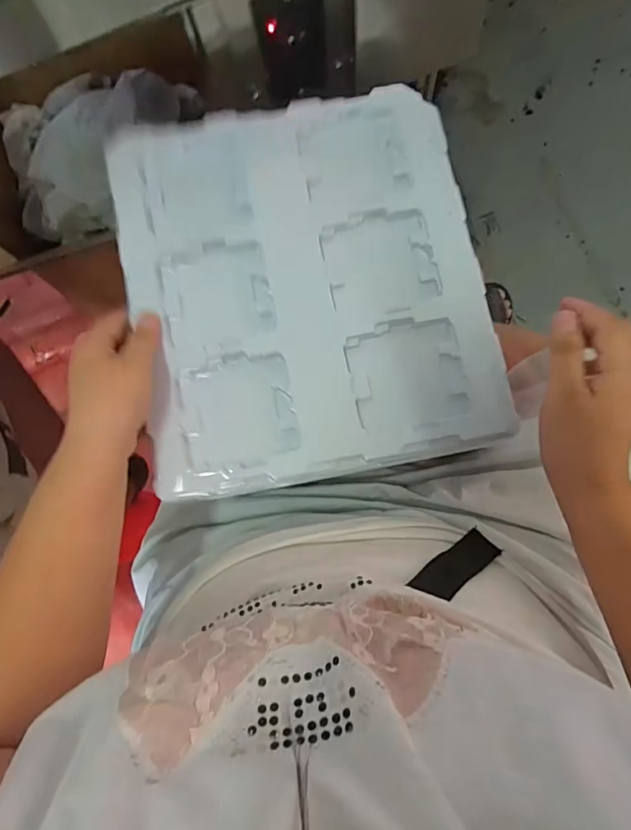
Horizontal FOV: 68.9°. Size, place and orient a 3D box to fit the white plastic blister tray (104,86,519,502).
[{"bbox_3d":[-0.010,-0.108,0.381,0.275,0.032,0.313,-12,82,3],"label":"white plastic blister tray"}]

